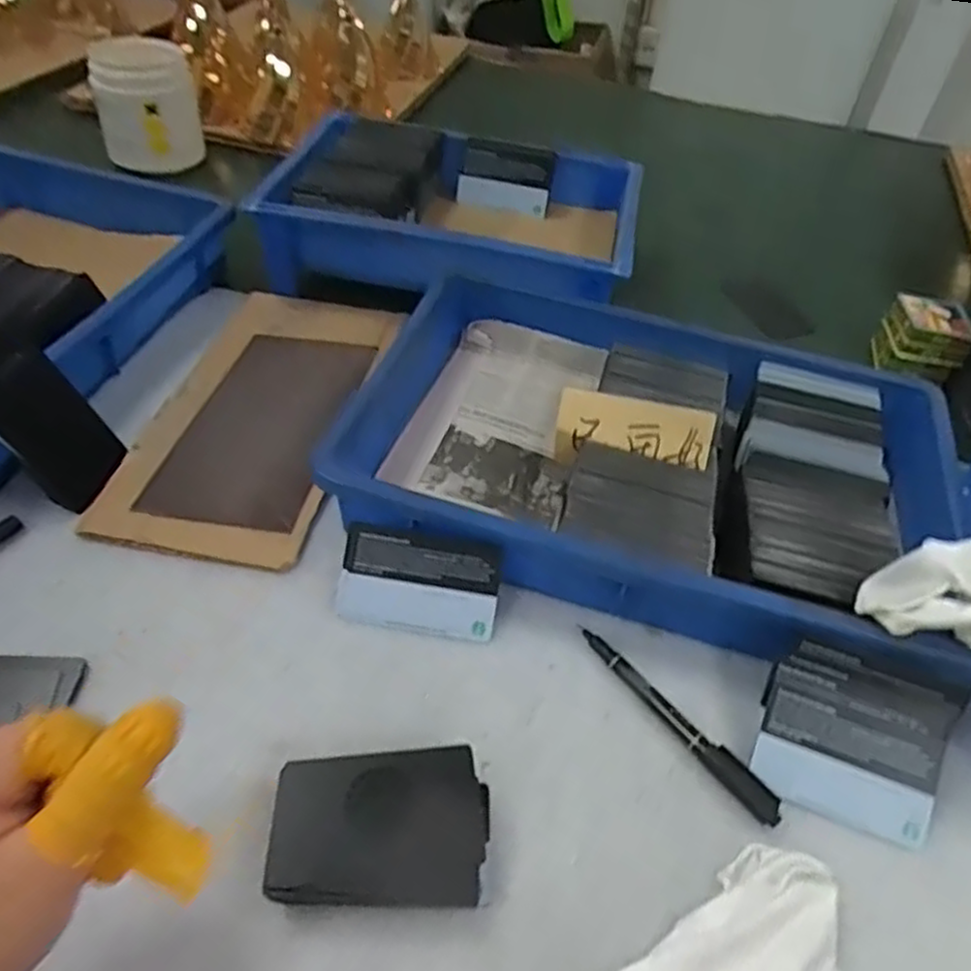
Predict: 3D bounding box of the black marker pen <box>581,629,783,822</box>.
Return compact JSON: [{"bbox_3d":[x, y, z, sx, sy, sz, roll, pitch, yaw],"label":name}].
[{"bbox_3d":[0.098,0.121,0.393,0.015,0.007,0.129,-31,58,-32],"label":"black marker pen"}]

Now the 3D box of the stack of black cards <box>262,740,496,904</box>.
[{"bbox_3d":[-0.045,0.152,0.333,0.090,0.028,0.063,2,47,-6],"label":"stack of black cards"}]

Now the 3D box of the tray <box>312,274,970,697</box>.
[{"bbox_3d":[0.105,-0.018,0.486,0.357,0.065,0.245,16,47,7],"label":"tray"}]

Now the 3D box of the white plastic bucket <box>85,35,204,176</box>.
[{"bbox_3d":[-0.344,-0.380,0.767,0.100,0.117,0.079,-9,49,-17],"label":"white plastic bucket"}]

